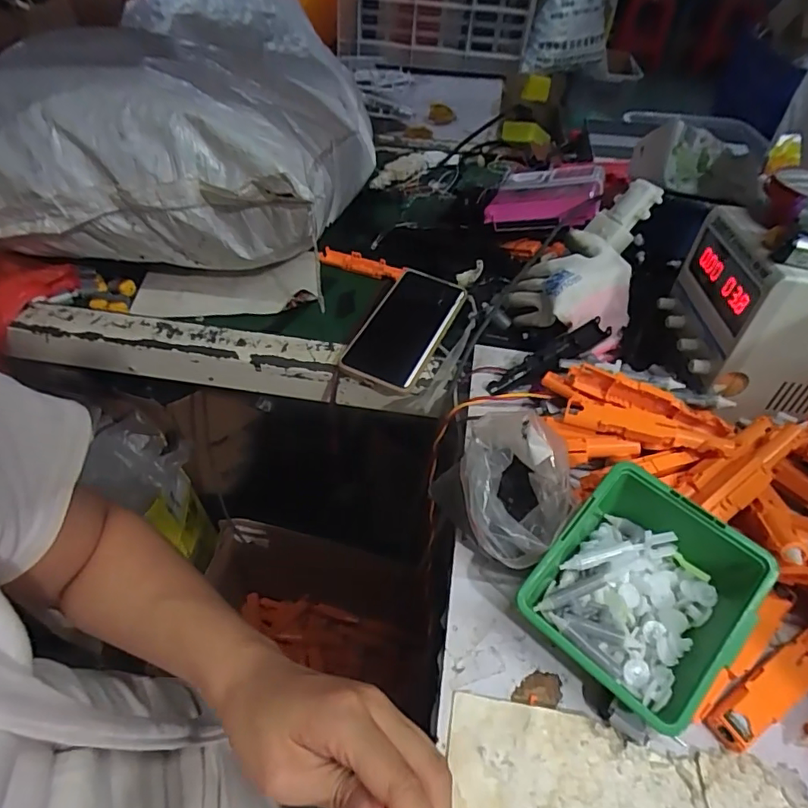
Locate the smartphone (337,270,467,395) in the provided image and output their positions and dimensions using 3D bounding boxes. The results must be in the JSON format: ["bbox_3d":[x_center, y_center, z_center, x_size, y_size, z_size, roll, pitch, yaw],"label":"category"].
[{"bbox_3d":[-0.002,-0.081,0.558,0.089,0.018,0.167,18,54,16],"label":"smartphone"}]

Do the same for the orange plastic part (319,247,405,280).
[{"bbox_3d":[-0.052,-0.174,0.661,0.109,0.017,0.028,21,49,15],"label":"orange plastic part"}]

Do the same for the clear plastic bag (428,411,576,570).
[{"bbox_3d":[0.070,0.061,0.372,0.096,0.077,0.077,37,55,26],"label":"clear plastic bag"}]

